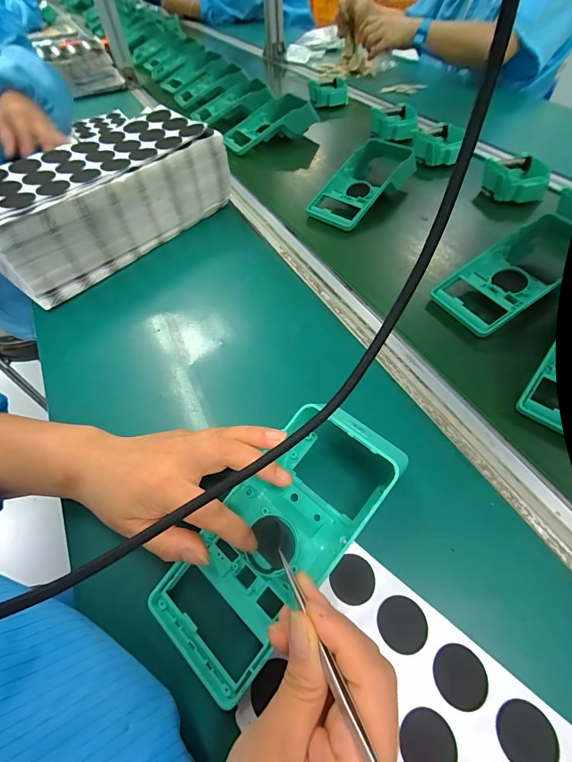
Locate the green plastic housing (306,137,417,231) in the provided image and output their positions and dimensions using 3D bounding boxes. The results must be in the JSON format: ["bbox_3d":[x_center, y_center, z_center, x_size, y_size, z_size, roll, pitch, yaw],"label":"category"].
[{"bbox_3d":[0.119,-0.296,0.511,0.089,0.033,0.178,37,79,26],"label":"green plastic housing"}]

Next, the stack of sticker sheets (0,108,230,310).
[{"bbox_3d":[-0.234,-0.233,0.440,0.128,0.104,0.313,36,64,26],"label":"stack of sticker sheets"}]

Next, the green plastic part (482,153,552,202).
[{"bbox_3d":[0.339,-0.302,0.506,0.071,0.034,0.081,-3,54,2],"label":"green plastic part"}]

